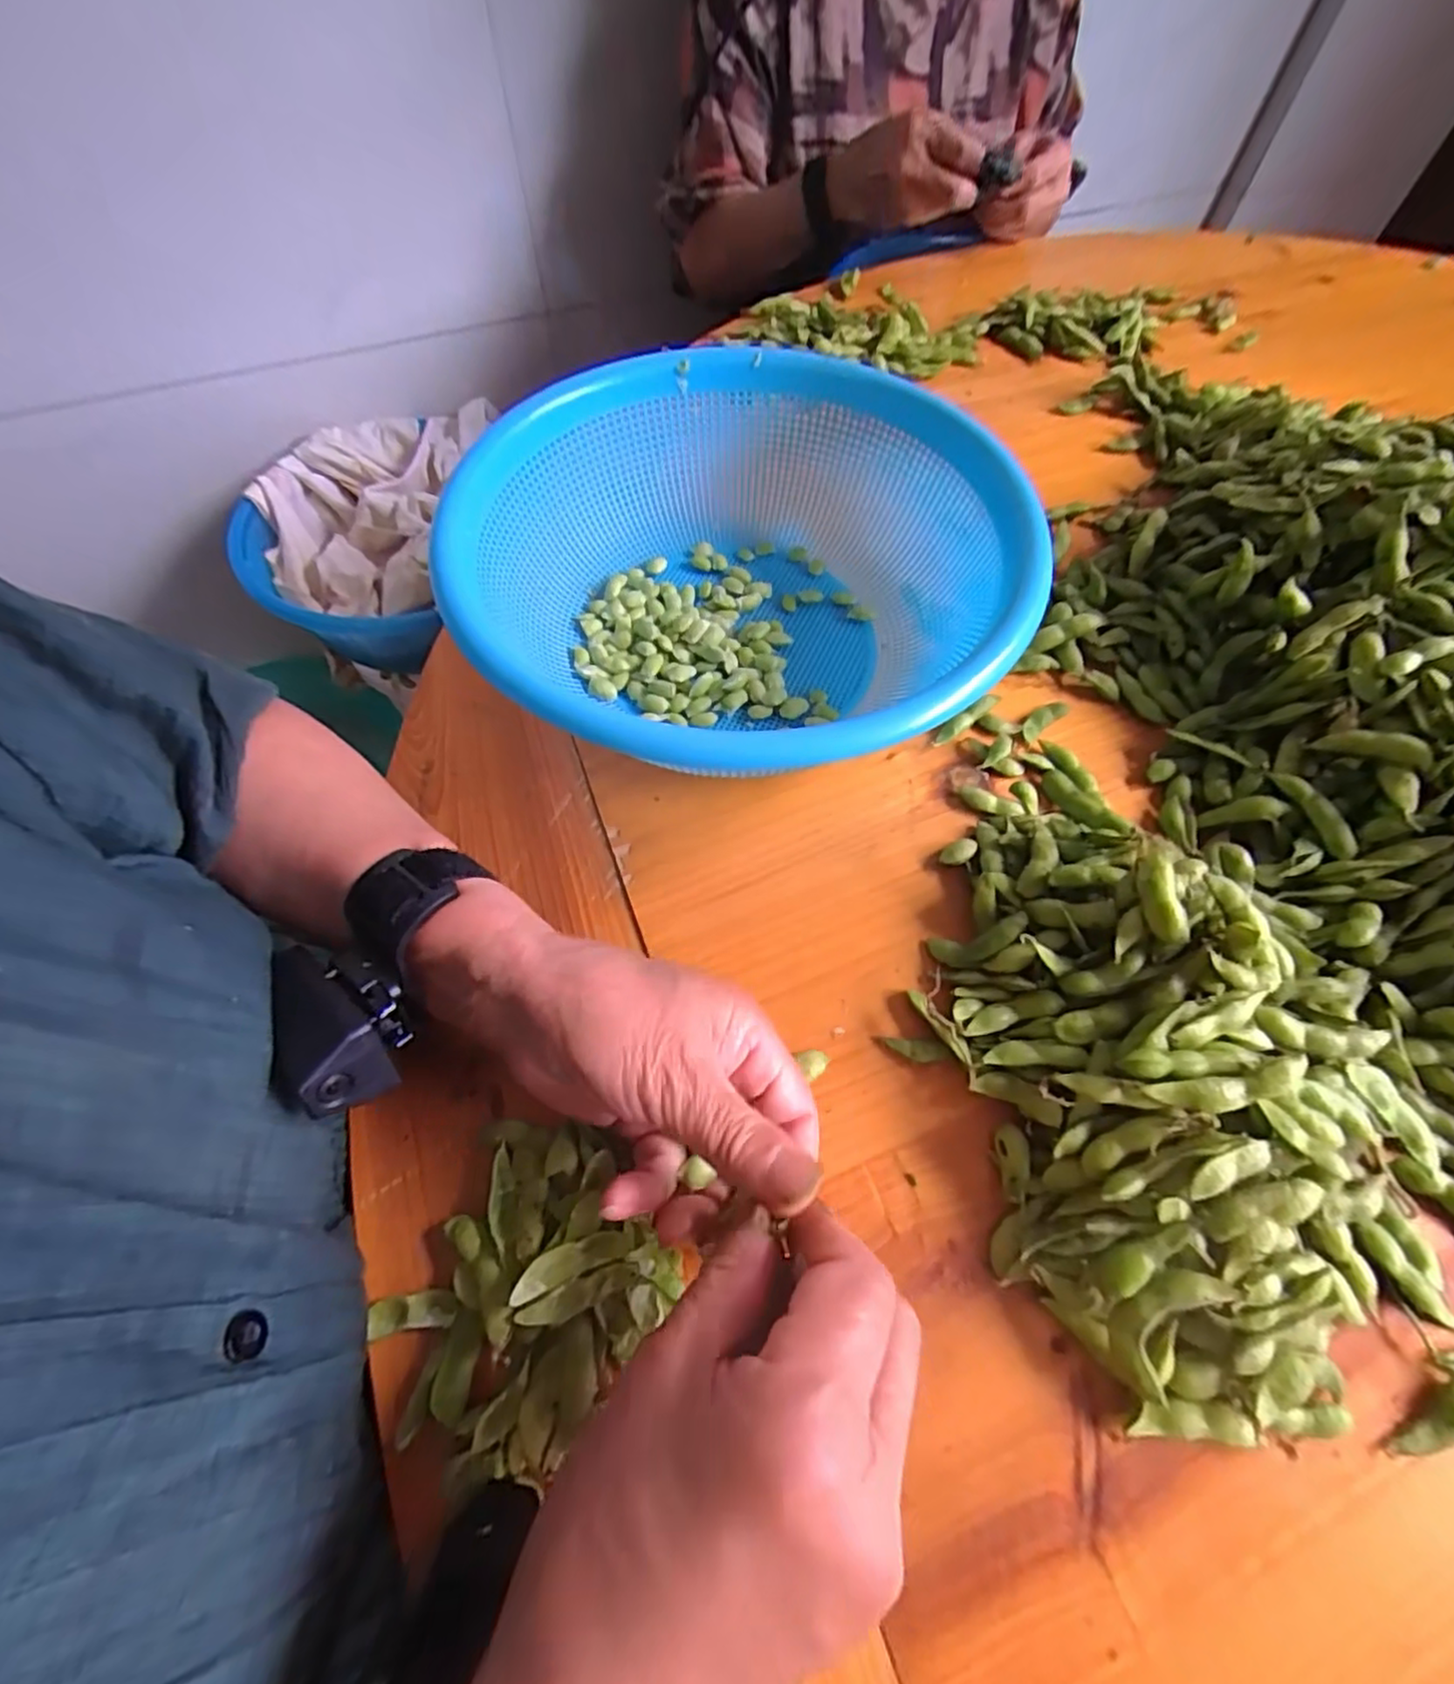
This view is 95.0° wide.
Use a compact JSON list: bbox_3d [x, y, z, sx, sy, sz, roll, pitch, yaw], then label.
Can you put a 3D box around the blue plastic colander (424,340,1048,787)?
[{"bbox_3d":[0.005,-0.130,0.351,0.268,0.102,0.271,0,62,-1],"label":"blue plastic colander"}]

